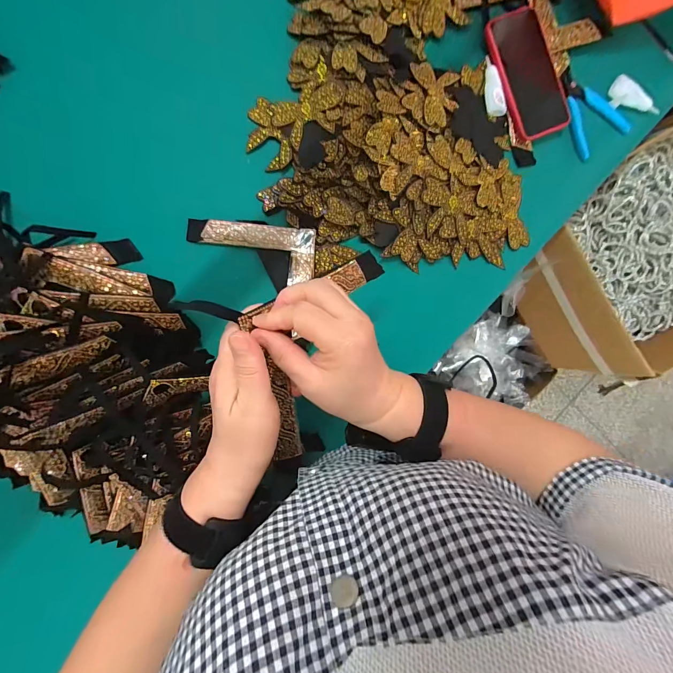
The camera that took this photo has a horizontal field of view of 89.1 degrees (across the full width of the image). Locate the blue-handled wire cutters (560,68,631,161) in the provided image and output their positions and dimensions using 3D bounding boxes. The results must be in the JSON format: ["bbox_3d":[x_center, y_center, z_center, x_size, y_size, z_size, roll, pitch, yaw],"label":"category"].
[{"bbox_3d":[0.361,-0.329,0.498,0.088,0.021,0.120,-36,95,-4],"label":"blue-handled wire cutters"}]

